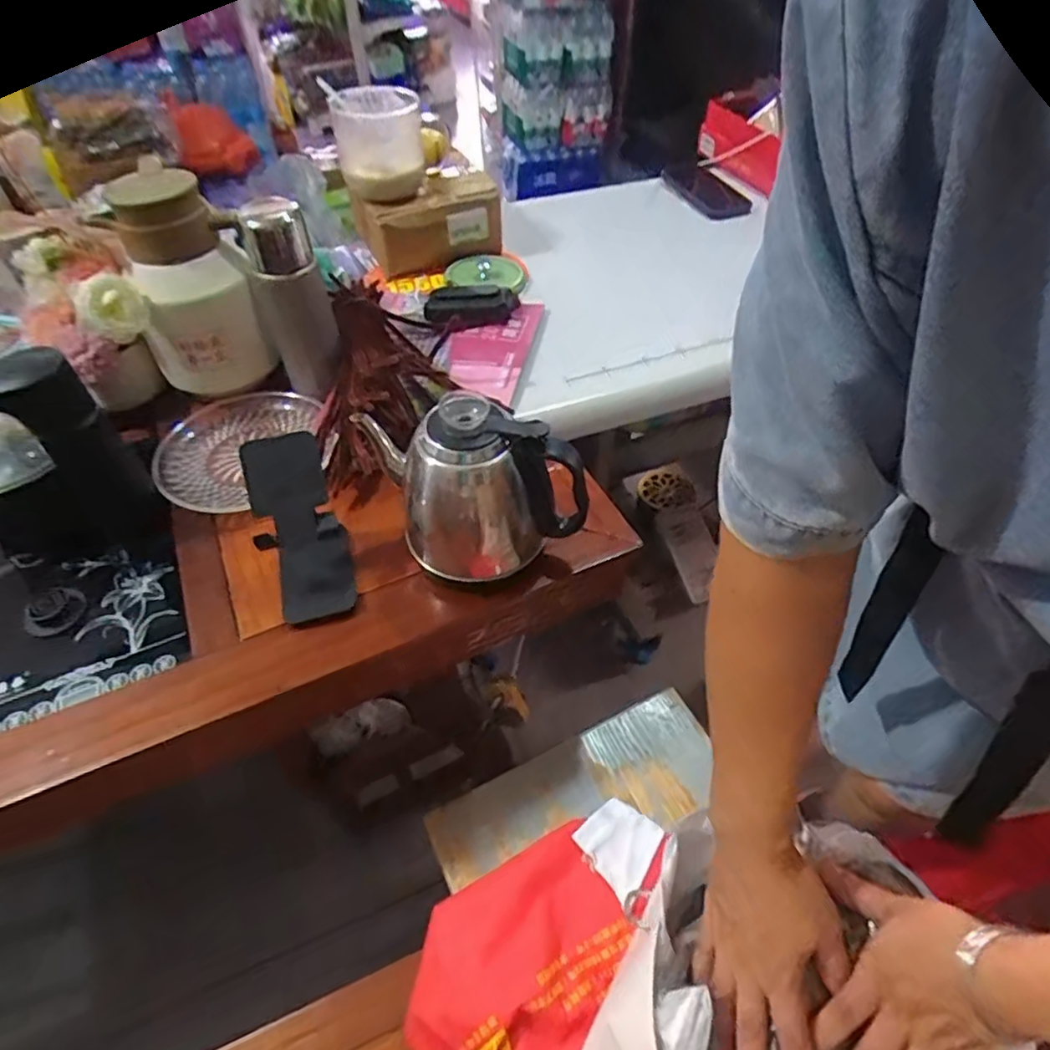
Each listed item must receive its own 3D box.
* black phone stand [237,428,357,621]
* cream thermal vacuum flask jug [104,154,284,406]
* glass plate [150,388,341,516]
[{"bbox_3d":[-0.203,0.001,0.568,0.070,0.164,0.046,-16,14,-13],"label":"black phone stand"},{"bbox_3d":[-0.375,-0.262,0.714,0.131,0.228,0.107,-23,54,-19],"label":"cream thermal vacuum flask jug"},{"bbox_3d":[-0.320,-0.088,0.709,0.163,0.031,0.188,30,56,23],"label":"glass plate"}]

